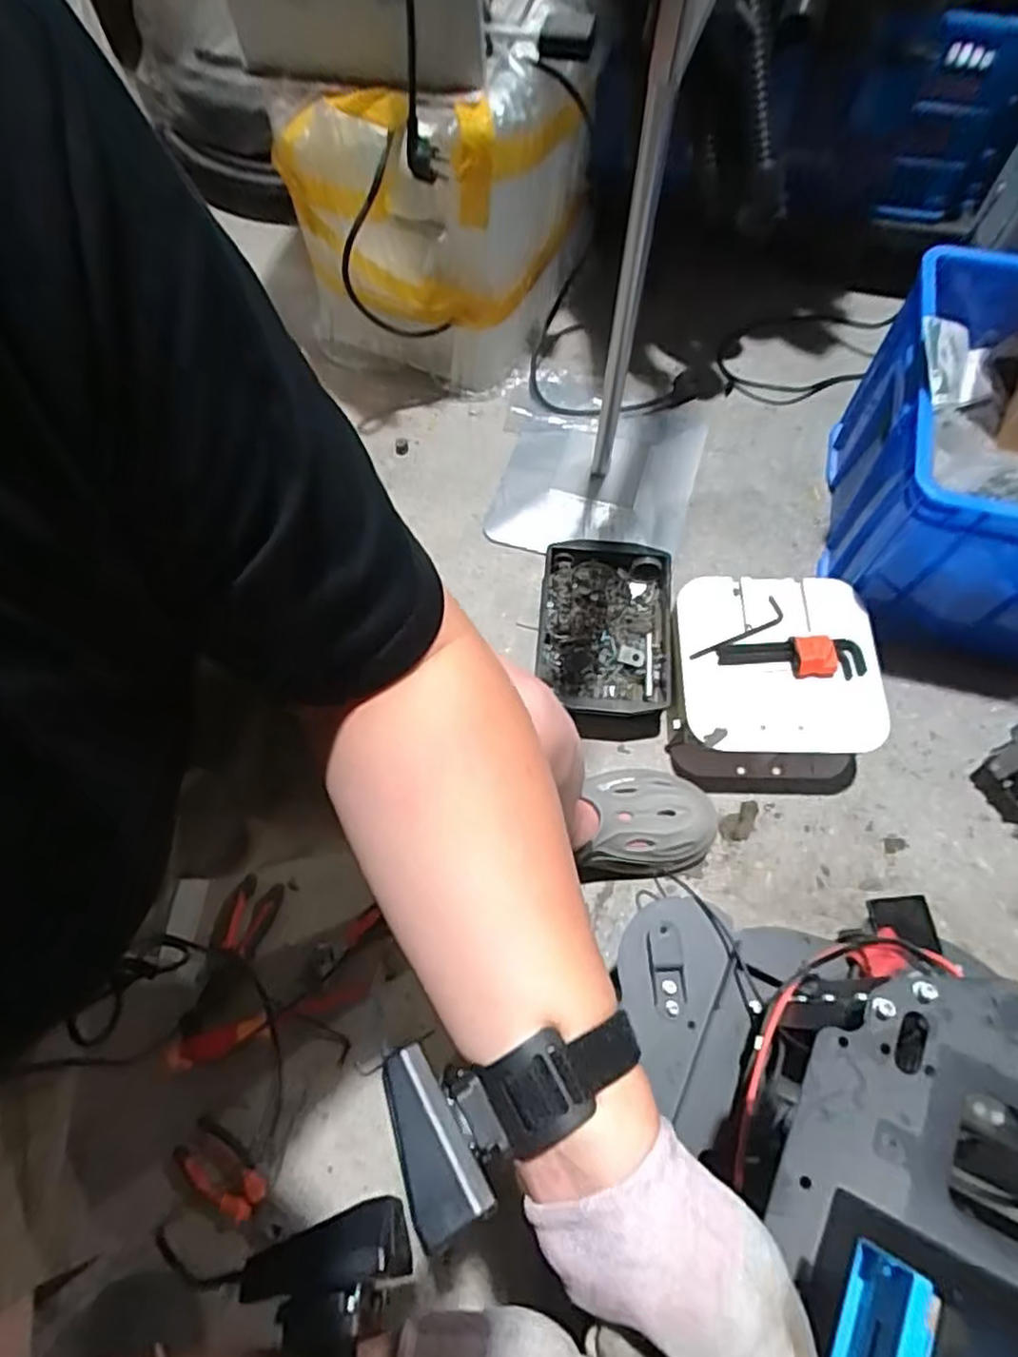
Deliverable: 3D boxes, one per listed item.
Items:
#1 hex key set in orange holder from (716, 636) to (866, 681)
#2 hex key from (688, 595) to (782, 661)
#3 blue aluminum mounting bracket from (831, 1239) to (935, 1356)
[{"bbox_3d":[0.351,-0.029,0.866,0.173,0.029,0.049,0,64,0],"label":"hex key set in orange holder"},{"bbox_3d":[0.295,-0.057,0.893,0.146,0.006,0.034,-34,69,-15],"label":"hex key"},{"bbox_3d":[0.151,0.276,0.292,0.011,0.051,0.064,26,69,11],"label":"blue aluminum mounting bracket"}]

